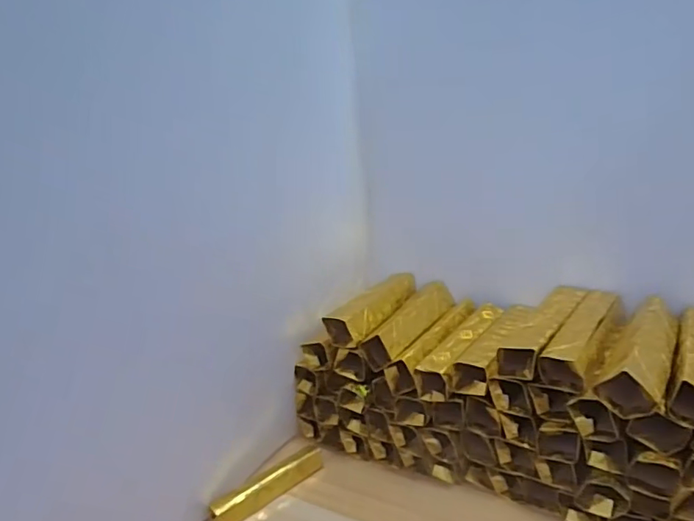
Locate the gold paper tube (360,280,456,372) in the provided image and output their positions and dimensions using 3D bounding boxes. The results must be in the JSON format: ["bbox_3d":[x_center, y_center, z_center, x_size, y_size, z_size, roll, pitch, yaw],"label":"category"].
[{"bbox_3d":[0.063,0.060,0.522,0.034,0.033,0.136,45,39,12],"label":"gold paper tube"}]

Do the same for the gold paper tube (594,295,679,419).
[{"bbox_3d":[0.221,0.069,0.396,0.038,0.036,0.128,4,21,36],"label":"gold paper tube"}]

